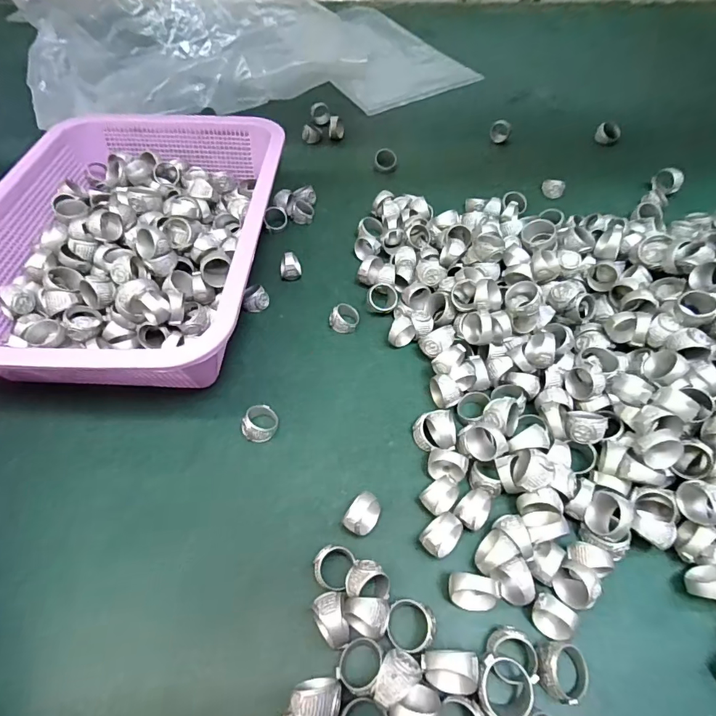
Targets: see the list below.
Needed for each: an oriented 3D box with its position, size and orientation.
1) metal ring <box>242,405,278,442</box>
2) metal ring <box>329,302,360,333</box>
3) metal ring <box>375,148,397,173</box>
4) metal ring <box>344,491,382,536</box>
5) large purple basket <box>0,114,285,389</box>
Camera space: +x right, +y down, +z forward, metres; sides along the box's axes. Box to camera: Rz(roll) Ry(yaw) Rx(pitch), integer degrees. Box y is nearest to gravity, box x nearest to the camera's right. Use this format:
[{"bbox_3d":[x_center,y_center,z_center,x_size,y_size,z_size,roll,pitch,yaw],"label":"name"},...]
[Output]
[{"bbox_3d":[-0.070,0.047,0.315,0.025,0.016,0.024,1,54,-1],"label":"metal ring"},{"bbox_3d":[-0.012,-0.034,0.373,0.023,0.018,0.022,1,54,-1],"label":"metal ring"},{"bbox_3d":[0.033,-0.237,0.522,0.026,0.019,0.017,10,55,6],"label":"metal ring"},{"bbox_3d":[0.003,0.098,0.272,0.017,0.023,0.027,37,61,22],"label":"metal ring"},{"bbox_3d":[-0.187,-0.105,0.380,0.223,0.079,0.295,3,54,1],"label":"large purple basket"}]

